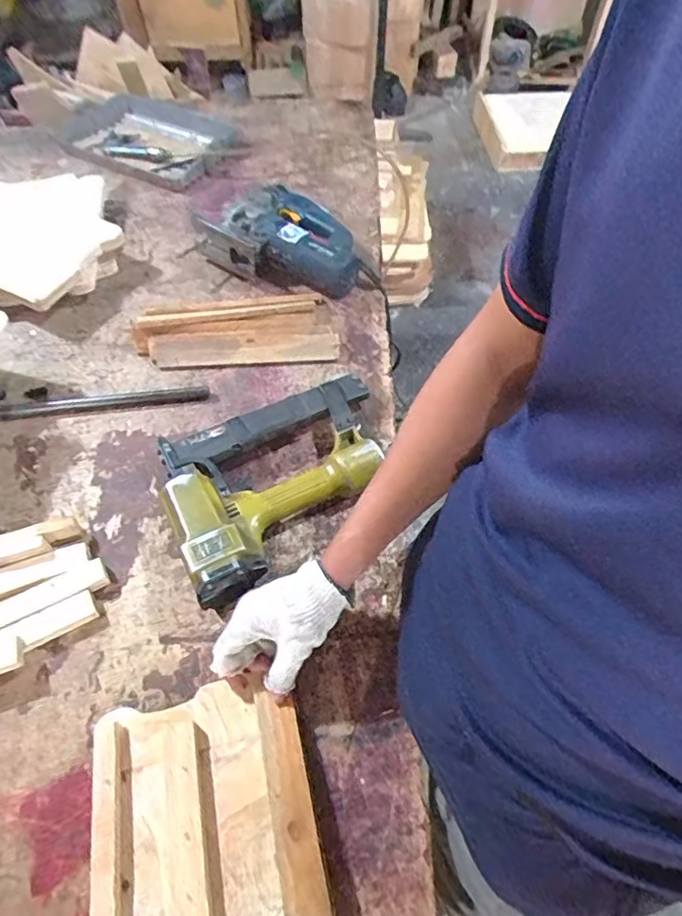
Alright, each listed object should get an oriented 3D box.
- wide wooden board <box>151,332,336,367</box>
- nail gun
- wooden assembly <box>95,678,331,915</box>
[{"bbox_3d":[-0.139,-0.159,0.798,0.265,0.012,0.046,-4,92,-2],"label":"wide wooden board"},{"bbox_3d":[-0.066,0.020,0.658,0.283,0.074,0.232,-19,59,-12],"label":"nail gun"},{"bbox_3d":[-0.107,0.335,0.456,0.174,0.041,0.271,-12,59,-6],"label":"wooden assembly"}]

